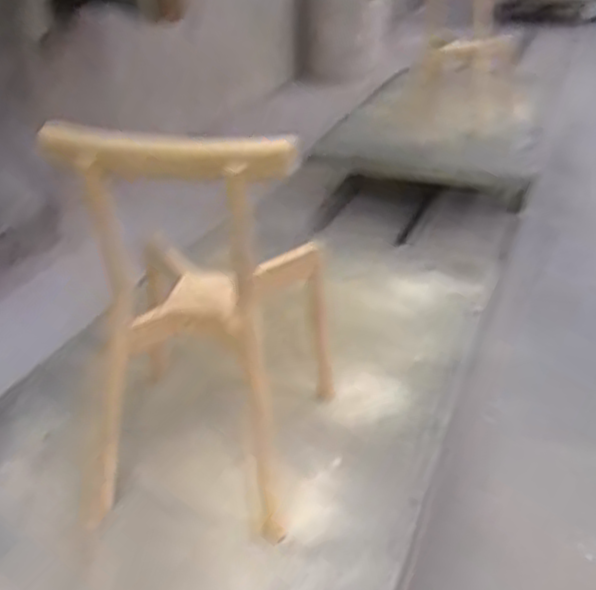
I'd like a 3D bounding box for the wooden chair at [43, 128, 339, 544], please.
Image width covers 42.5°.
[{"bbox_3d":[-0.192,0.013,1.492,0.426,0.725,0.481,4,29,6],"label":"wooden chair"}]

